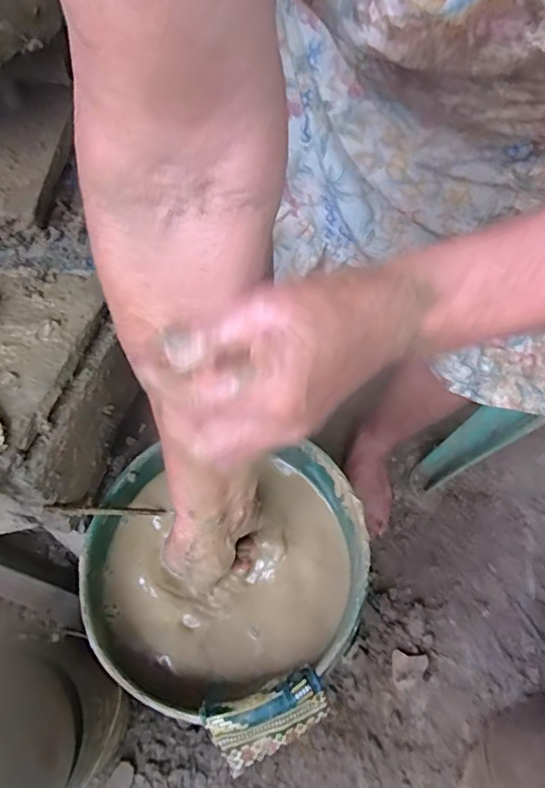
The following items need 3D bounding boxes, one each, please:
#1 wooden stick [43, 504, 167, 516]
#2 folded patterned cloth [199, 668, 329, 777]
[{"bbox_3d":[-0.118,0.084,0.394,0.010,0.102,0.007,-34,62,23],"label":"wooden stick"},{"bbox_3d":[-0.003,0.195,0.337,0.071,0.019,0.040,-23,65,-16],"label":"folded patterned cloth"}]

